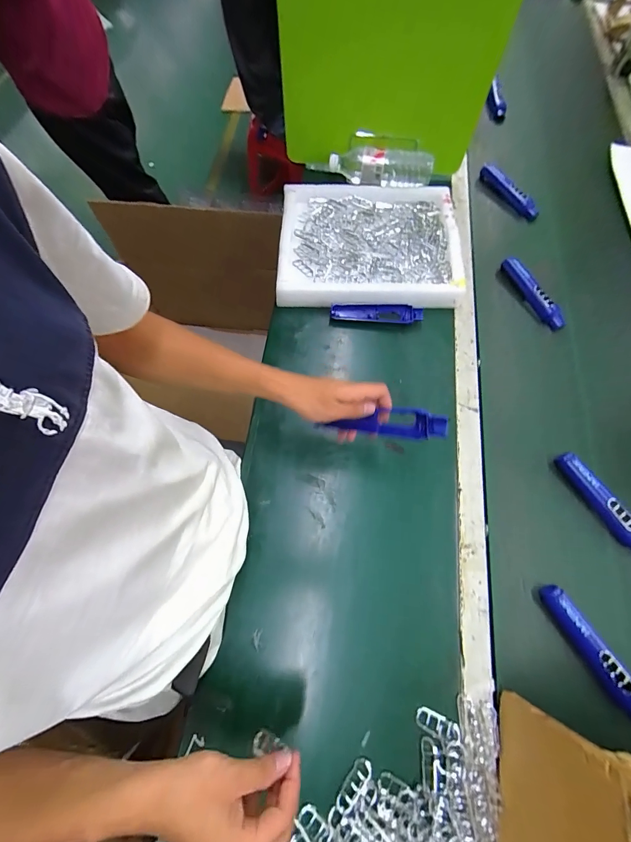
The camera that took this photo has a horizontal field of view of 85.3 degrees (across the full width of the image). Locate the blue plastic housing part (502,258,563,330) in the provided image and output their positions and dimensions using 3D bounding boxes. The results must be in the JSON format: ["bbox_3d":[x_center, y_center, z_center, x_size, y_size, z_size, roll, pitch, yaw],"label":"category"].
[{"bbox_3d":[0.433,-0.254,0.683,0.026,0.038,0.175,-22,70,-8],"label":"blue plastic housing part"}]

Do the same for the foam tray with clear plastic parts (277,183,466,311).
[{"bbox_3d":[0.111,-0.365,0.697,0.362,0.040,0.310,1,68,1],"label":"foam tray with clear plastic parts"}]

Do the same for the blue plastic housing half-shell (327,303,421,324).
[{"bbox_3d":[0.115,-0.204,0.651,0.170,0.023,0.033,3,68,1],"label":"blue plastic housing half-shell"}]

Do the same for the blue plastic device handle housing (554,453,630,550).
[{"bbox_3d":[0.446,0.124,0.527,0.031,0.022,0.174,-28,71,-10],"label":"blue plastic device handle housing"}]

